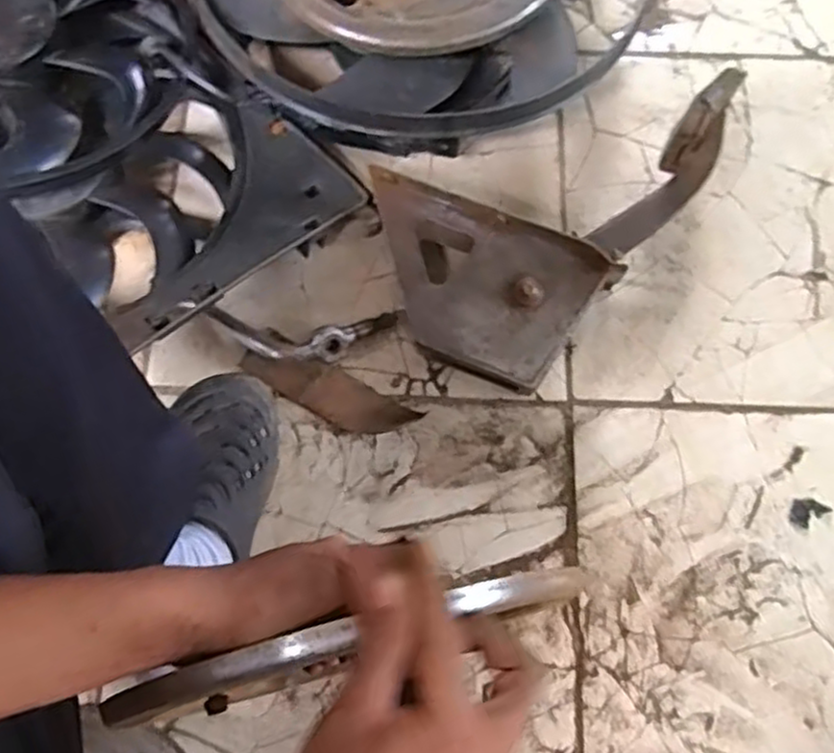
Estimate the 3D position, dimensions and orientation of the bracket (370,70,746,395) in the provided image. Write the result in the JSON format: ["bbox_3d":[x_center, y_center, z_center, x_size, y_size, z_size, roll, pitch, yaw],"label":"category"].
[{"bbox_3d":[0.112,-0.166,0.708,0.225,0.107,0.347,40,80,11],"label":"bracket"}]

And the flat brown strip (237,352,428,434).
[{"bbox_3d":[-0.085,0.015,0.712,0.172,0.026,0.048,28,77,9],"label":"flat brown strip"}]

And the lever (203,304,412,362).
[{"bbox_3d":[-0.107,-0.040,0.719,0.187,0.042,0.059,-2,75,1],"label":"lever"}]

